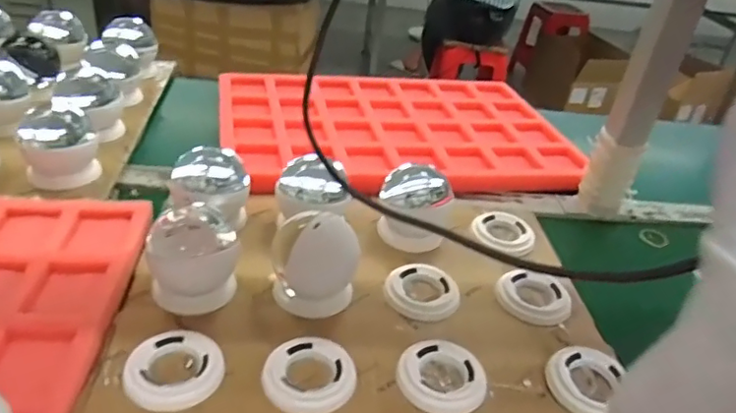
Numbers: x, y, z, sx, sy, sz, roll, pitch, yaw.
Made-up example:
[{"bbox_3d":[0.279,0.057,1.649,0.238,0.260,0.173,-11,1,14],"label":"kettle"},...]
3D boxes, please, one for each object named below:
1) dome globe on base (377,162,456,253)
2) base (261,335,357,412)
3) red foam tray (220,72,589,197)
[{"bbox_3d":[0.049,0.002,0.589,0.076,0.071,0.066,10,33,3],"label":"dome globe on base"},{"bbox_3d":[-0.046,0.131,0.444,0.070,0.012,0.069,6,33,-4],"label":"base"},{"bbox_3d":[0.040,-0.116,0.819,0.485,0.033,0.354,-1,34,-14],"label":"red foam tray"}]

